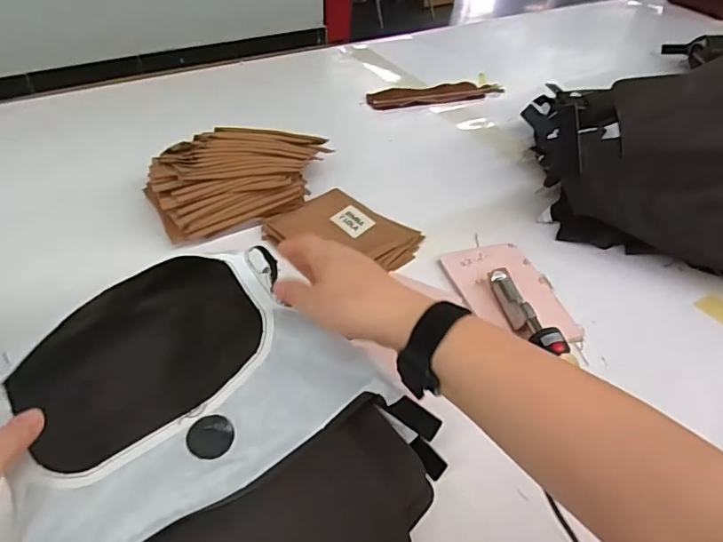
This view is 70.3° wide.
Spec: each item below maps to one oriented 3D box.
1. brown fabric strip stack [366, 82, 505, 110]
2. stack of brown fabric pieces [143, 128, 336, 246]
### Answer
[{"bbox_3d":[0.165,-0.388,1.124,0.312,0.019,0.081,-9,44,-12],"label":"brown fabric strip stack"},{"bbox_3d":[-0.171,-0.144,0.750,0.265,0.120,0.162,-13,45,-16],"label":"stack of brown fabric pieces"}]

